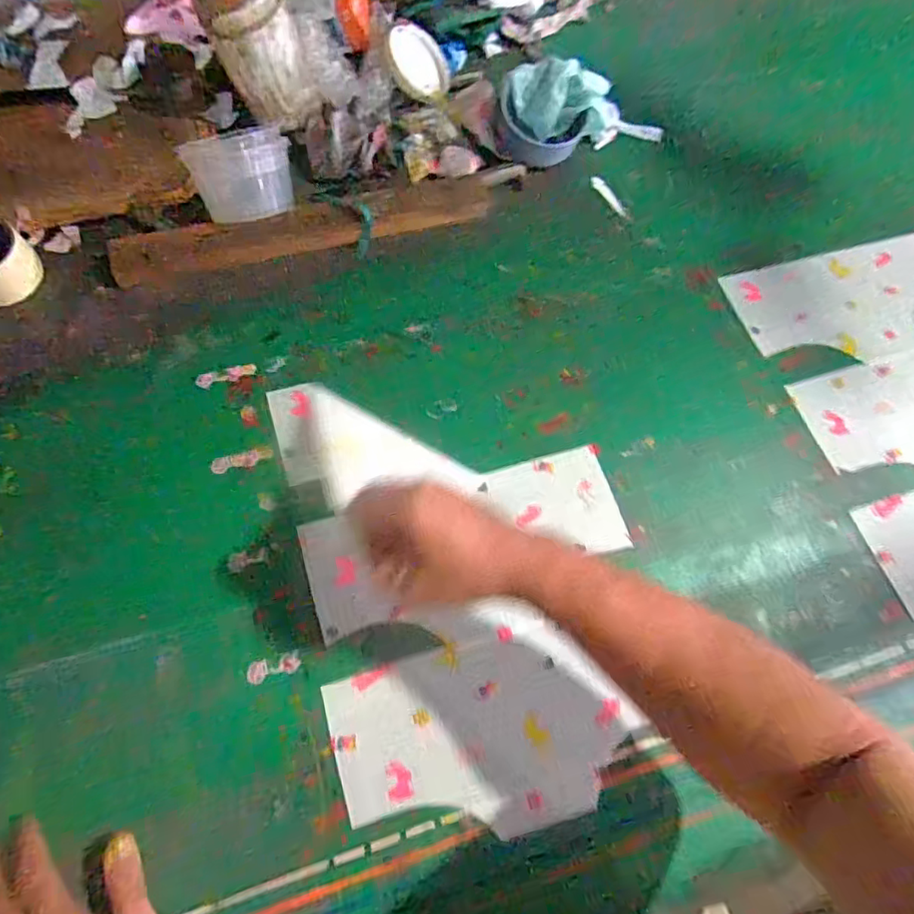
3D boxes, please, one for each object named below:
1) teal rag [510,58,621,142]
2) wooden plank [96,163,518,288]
[{"bbox_3d":[0.143,-0.447,0.732,0.150,0.081,0.063,-5,68,-5],"label":"teal rag"},{"bbox_3d":[-0.150,-0.278,0.683,0.486,0.027,0.066,-17,70,-10],"label":"wooden plank"}]

